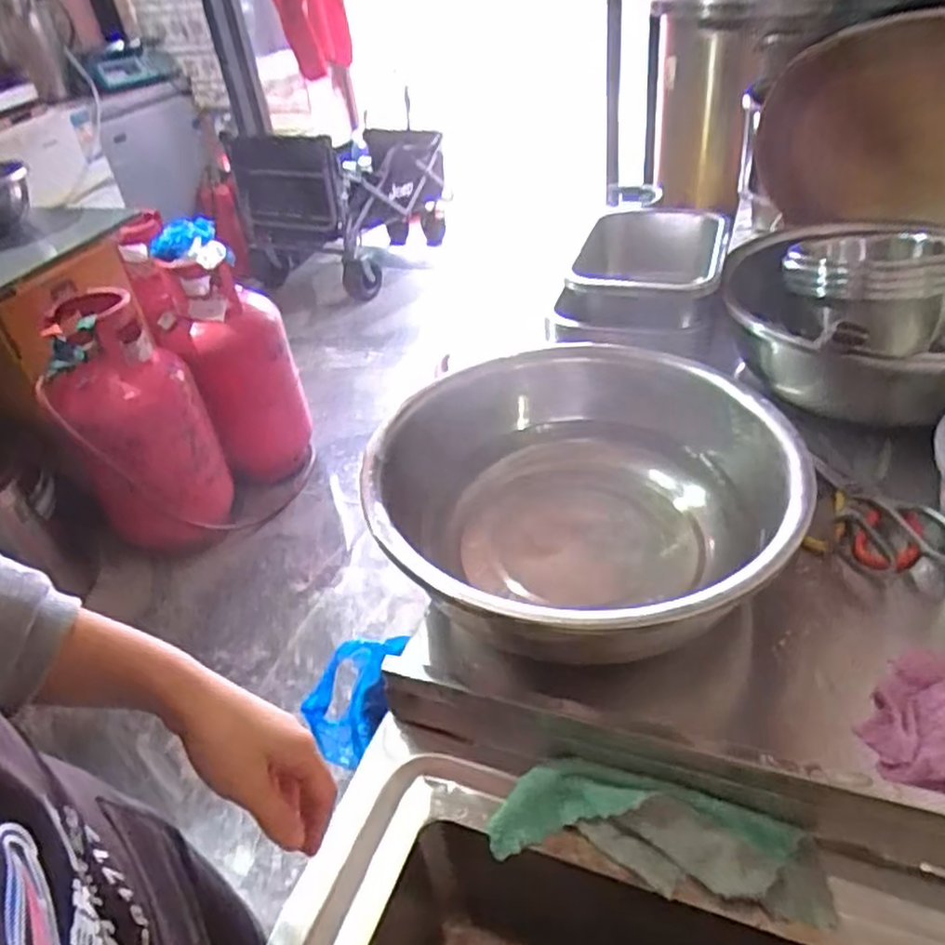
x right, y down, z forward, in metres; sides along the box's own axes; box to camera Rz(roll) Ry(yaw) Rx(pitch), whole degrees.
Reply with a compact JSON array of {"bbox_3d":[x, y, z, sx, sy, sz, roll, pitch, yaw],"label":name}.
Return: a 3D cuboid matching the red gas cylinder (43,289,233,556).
[{"bbox_3d":[-0.789,-0.081,1.780,0.308,0.646,0.283,-24,41,-20],"label":"red gas cylinder"}]

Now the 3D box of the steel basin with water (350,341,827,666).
[{"bbox_3d":[0.099,0.033,0.707,0.367,0.128,0.379,-5,39,4],"label":"steel basin with water"}]

